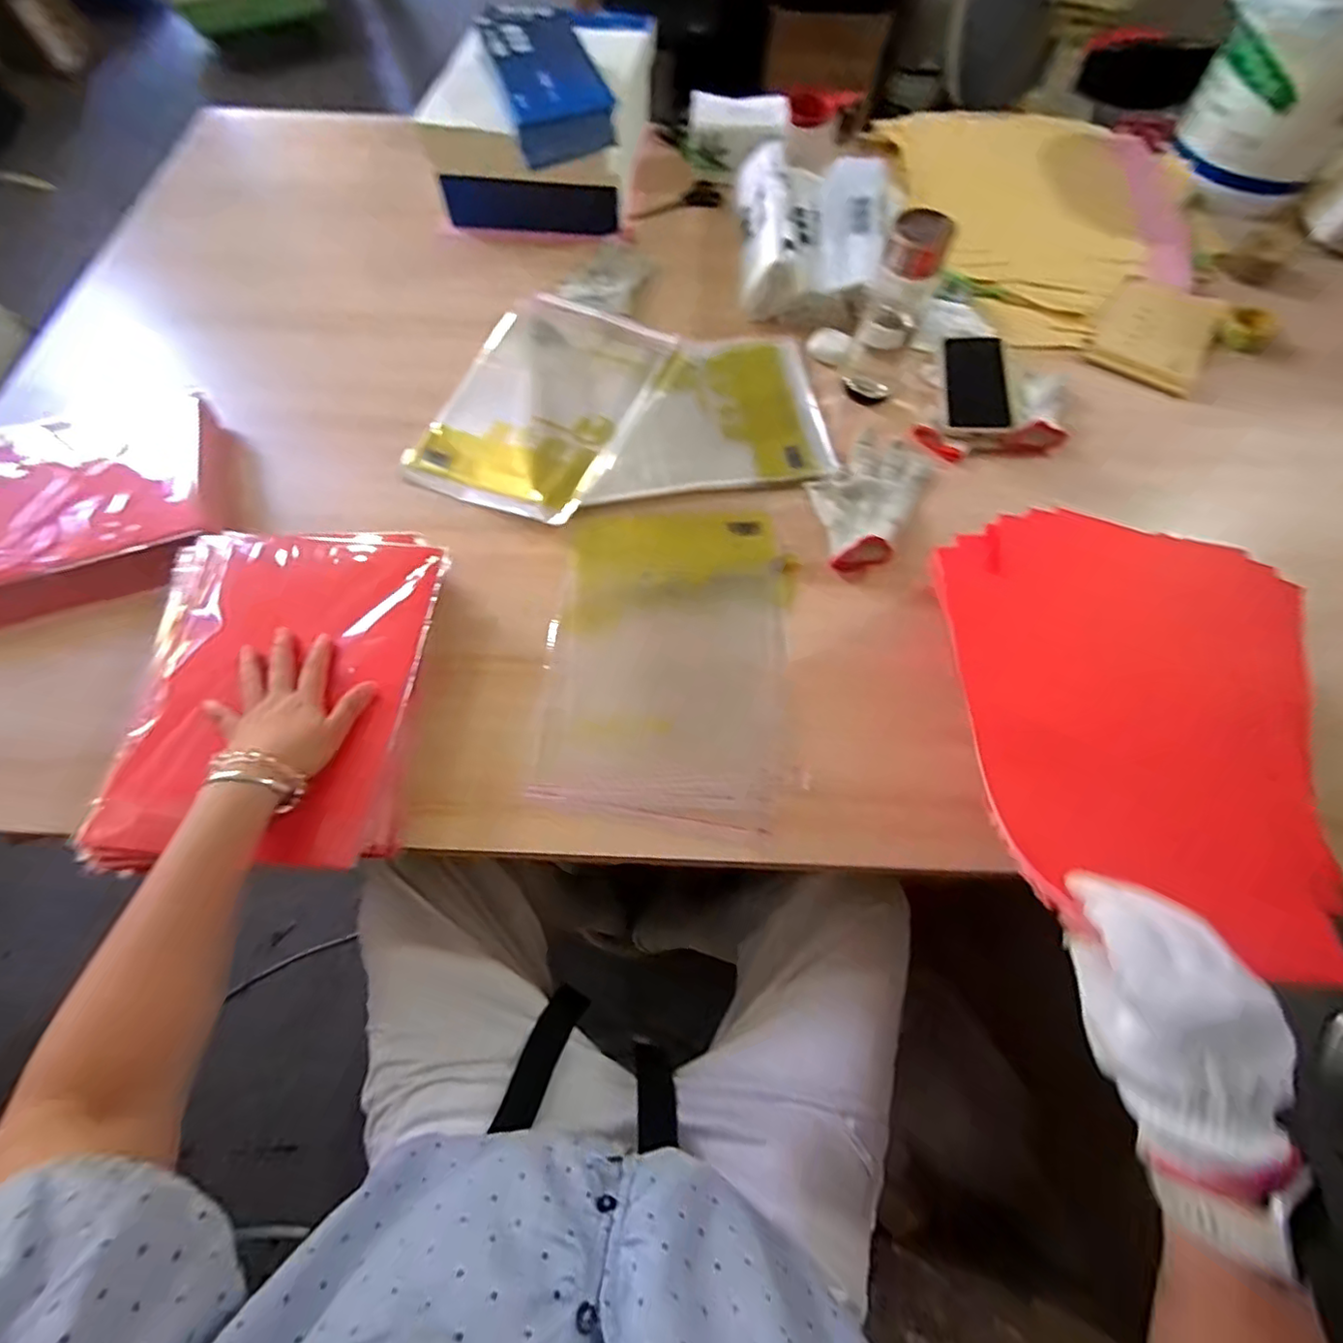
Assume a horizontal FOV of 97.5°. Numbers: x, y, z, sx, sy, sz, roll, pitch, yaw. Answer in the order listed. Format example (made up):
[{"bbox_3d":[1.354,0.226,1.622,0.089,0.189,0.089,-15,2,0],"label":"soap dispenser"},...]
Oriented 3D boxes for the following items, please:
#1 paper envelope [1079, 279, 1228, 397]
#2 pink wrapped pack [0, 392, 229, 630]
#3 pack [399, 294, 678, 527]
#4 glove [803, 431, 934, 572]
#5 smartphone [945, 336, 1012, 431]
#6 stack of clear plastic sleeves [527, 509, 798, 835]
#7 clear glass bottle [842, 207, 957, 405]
[{"bbox_3d":[0.661,-0.464,0.807,0.142,0.012,0.187,31,77,21],"label":"paper envelope"},{"bbox_3d":[-0.636,-0.178,0.618,0.297,0.071,0.229,-17,67,-8],"label":"pink wrapped pack"},{"bbox_3d":[-0.155,-0.330,0.715,0.231,0.015,0.328,18,67,7],"label":"pack"},{"bbox_3d":[0.219,-0.201,0.659,0.106,0.032,0.198,28,68,11],"label":"glove"},{"bbox_3d":[0.386,-0.365,0.744,0.074,0.015,0.177,9,66,3],"label":"smartphone"},{"bbox_3d":[-0.001,-0.023,0.597,0.233,0.013,0.328,6,70,3],"label":"stack of clear plastic sleeves"},{"bbox_3d":[0.250,-0.403,0.665,0.062,0.178,0.052,17,67,7],"label":"clear glass bottle"}]

